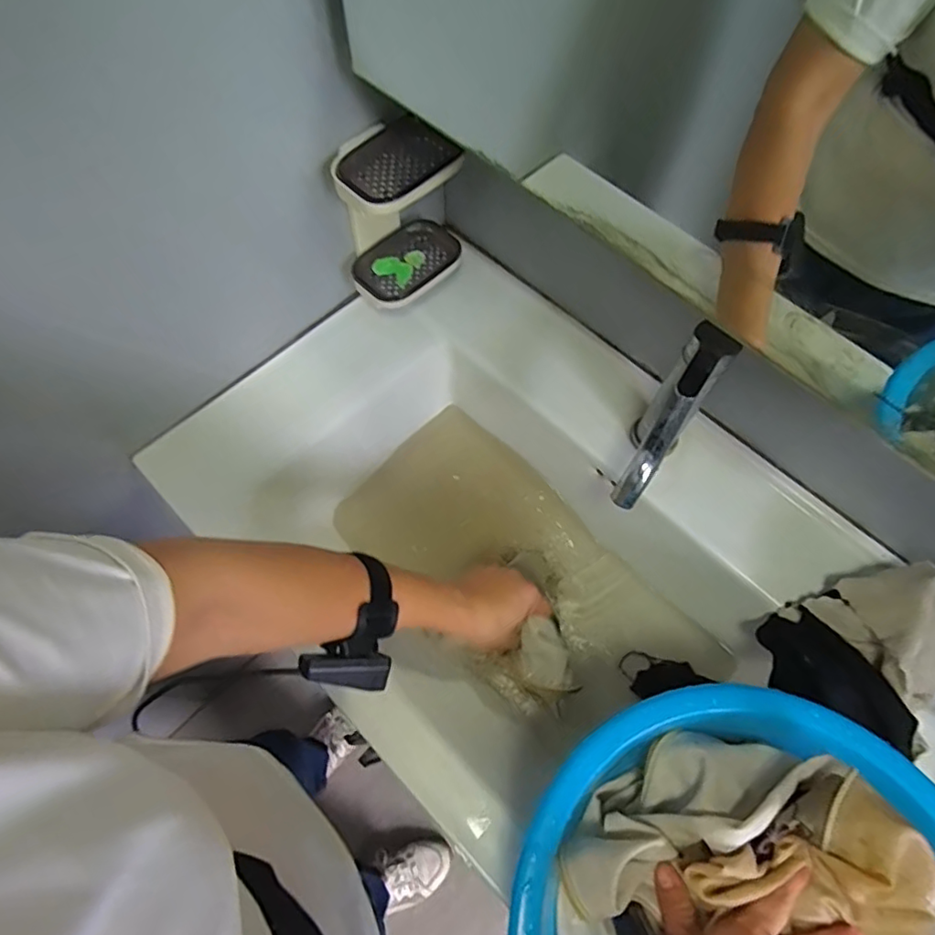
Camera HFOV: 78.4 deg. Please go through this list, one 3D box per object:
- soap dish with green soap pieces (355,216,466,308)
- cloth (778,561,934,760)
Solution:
[{"bbox_3d":[-0.067,-0.244,0.685,0.086,0.019,0.135,41,71,17],"label":"soap dish with green soap pieces"},{"bbox_3d":[0.400,0.151,0.523,0.112,0.072,0.137,-31,68,-14],"label":"cloth"}]

